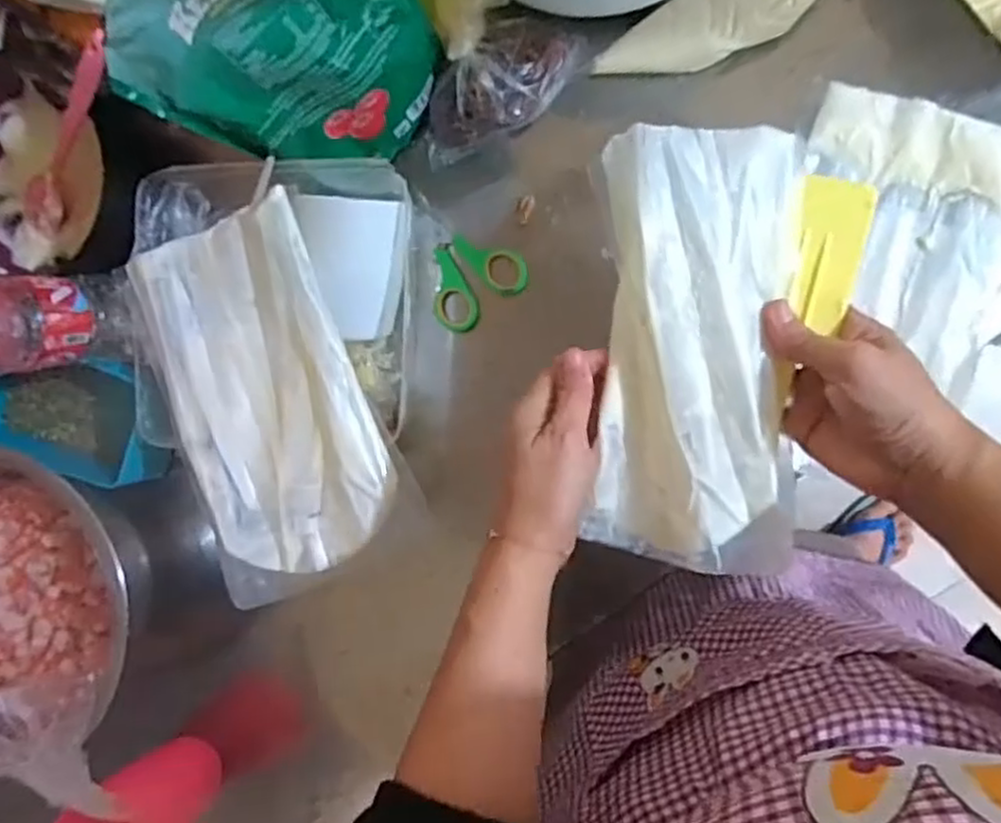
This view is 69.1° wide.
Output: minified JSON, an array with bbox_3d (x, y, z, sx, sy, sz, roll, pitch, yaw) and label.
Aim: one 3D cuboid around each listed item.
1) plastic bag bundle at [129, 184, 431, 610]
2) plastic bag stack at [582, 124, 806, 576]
[{"bbox_3d":[-0.156,-0.009,0.483,0.132,0.020,0.242,-22,88,9],"label":"plastic bag bundle"},{"bbox_3d":[0.110,-0.031,0.407,0.102,0.032,0.240,1,102,9],"label":"plastic bag stack"}]

